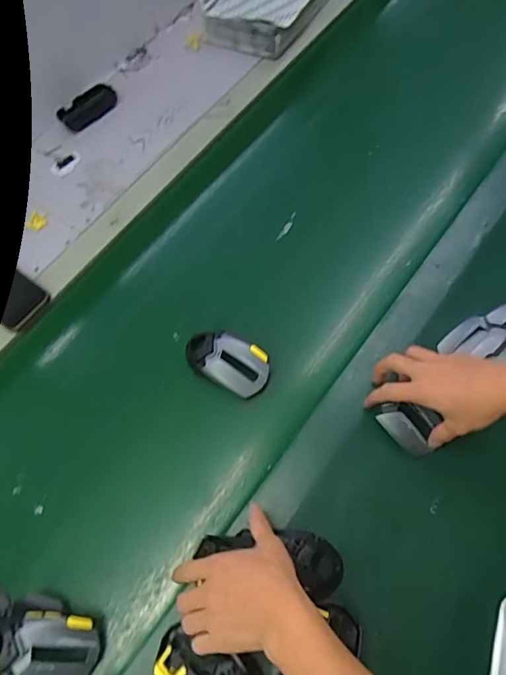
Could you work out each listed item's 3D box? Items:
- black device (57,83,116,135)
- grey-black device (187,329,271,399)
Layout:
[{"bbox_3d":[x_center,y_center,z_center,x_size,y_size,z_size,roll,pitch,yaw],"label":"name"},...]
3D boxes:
[{"bbox_3d":[-0.287,-0.403,0.840,0.107,0.022,0.067,-42,70,-15],"label":"black device"},{"bbox_3d":[-0.034,0.029,0.609,0.111,0.029,0.060,24,68,13],"label":"grey-black device"}]

